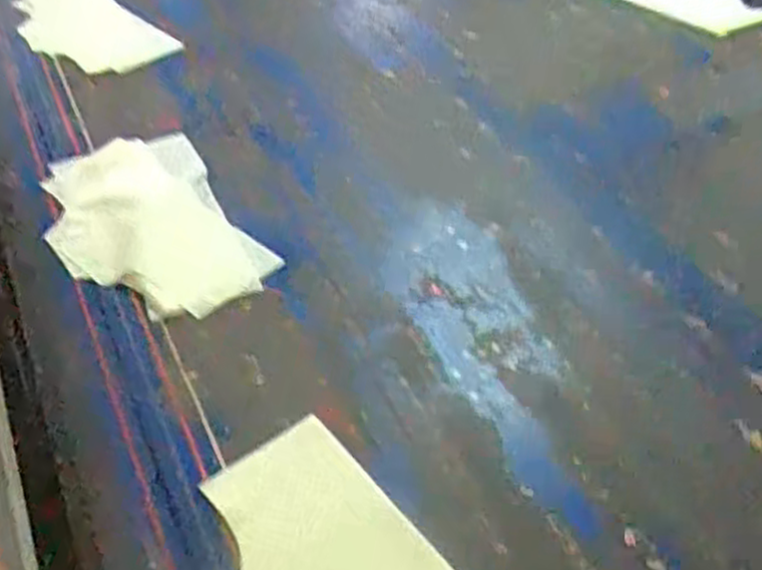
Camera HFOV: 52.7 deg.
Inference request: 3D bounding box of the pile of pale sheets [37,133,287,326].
[{"bbox_3d":[-0.257,-0.075,0.843,0.186,0.014,0.321,-19,46,-25],"label":"pile of pale sheets"}]

